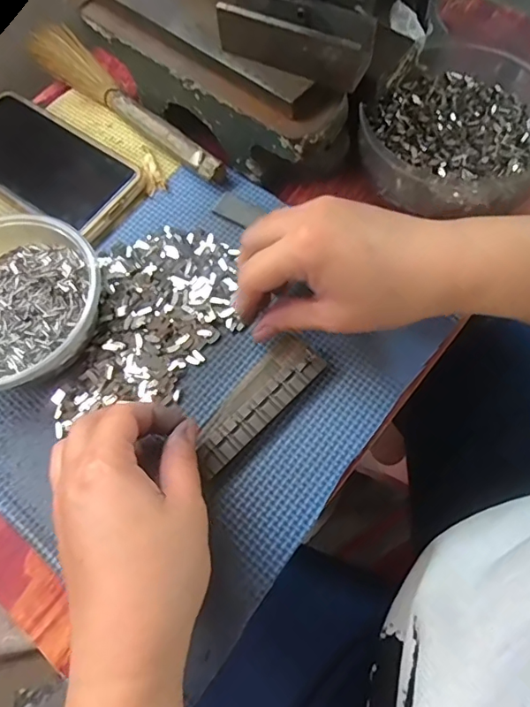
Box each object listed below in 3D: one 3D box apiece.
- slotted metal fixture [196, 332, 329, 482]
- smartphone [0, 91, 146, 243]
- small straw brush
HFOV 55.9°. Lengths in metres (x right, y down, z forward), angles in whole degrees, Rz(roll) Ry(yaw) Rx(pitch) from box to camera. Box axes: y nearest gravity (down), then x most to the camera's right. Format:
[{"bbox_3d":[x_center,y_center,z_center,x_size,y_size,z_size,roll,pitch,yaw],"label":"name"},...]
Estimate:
[{"bbox_3d":[-0.005,0.030,0.304,0.034,0.014,0.098,38,72,16],"label":"slotted metal fixture"},{"bbox_3d":[-0.168,-0.144,0.378,0.157,0.013,0.073,33,73,15],"label":"smartphone"},{"bbox_3d":[-0.122,-0.203,0.397,0.039,0.021,0.237,-40,71,-13],"label":"small straw brush"}]

